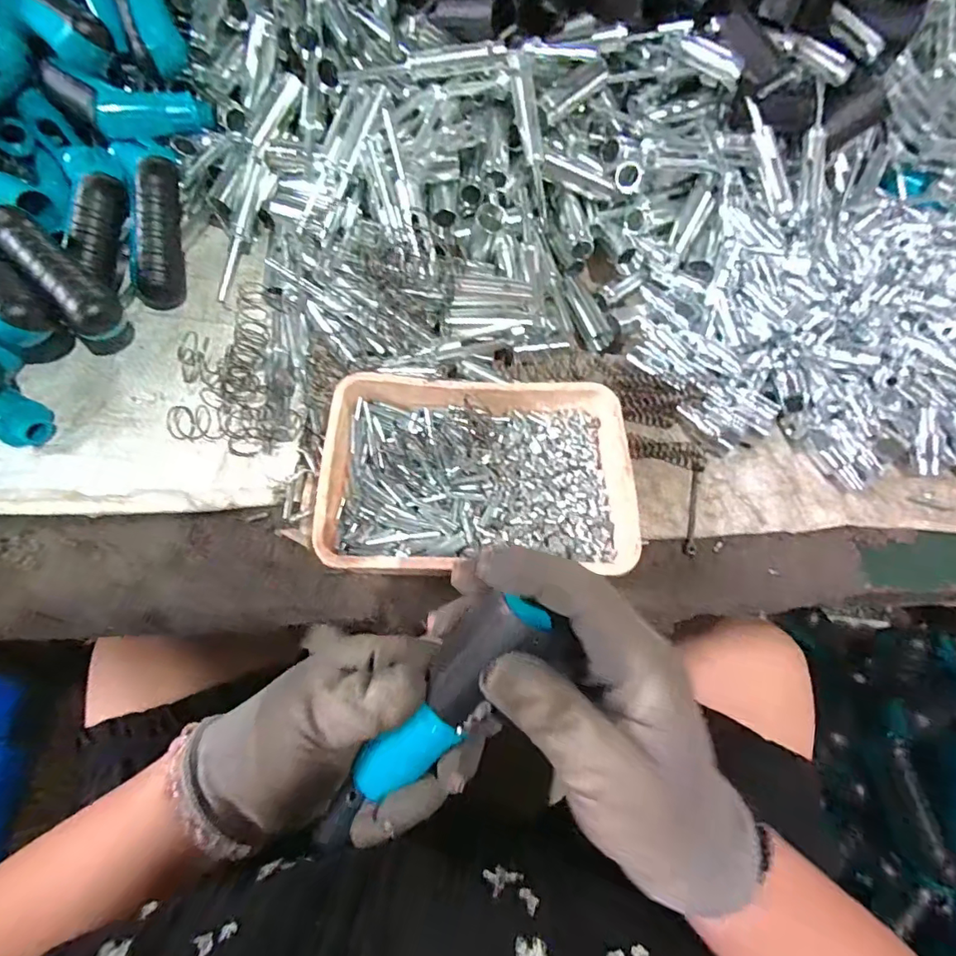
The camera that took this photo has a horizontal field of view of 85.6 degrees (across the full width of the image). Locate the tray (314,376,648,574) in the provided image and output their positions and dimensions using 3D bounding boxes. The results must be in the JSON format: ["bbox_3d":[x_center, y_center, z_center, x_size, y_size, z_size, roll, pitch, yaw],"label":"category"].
[{"bbox_3d":[0.001,-0.002,0.351,0.203,0.034,0.141,0,64,-5],"label":"tray"}]

